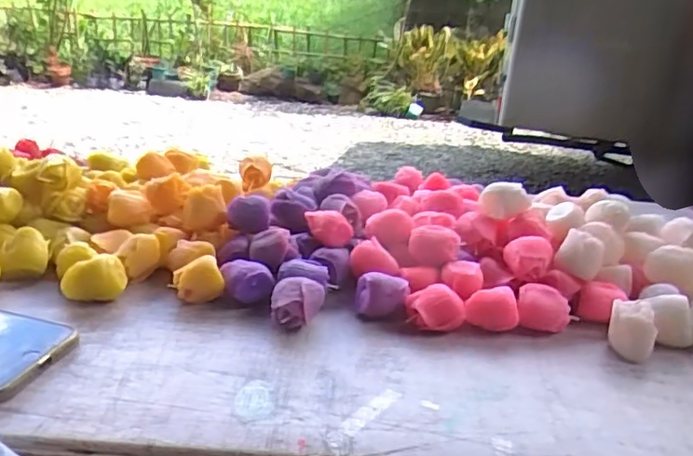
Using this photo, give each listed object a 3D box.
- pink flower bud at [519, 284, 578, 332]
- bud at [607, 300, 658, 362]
[{"bbox_3d":[0.161,0.065,0.478,0.044,0.026,0.031,11,23,17],"label":"pink flower bud"},{"bbox_3d":[0.222,0.078,0.460,0.033,0.037,0.031,18,26,31],"label":"bud"}]

